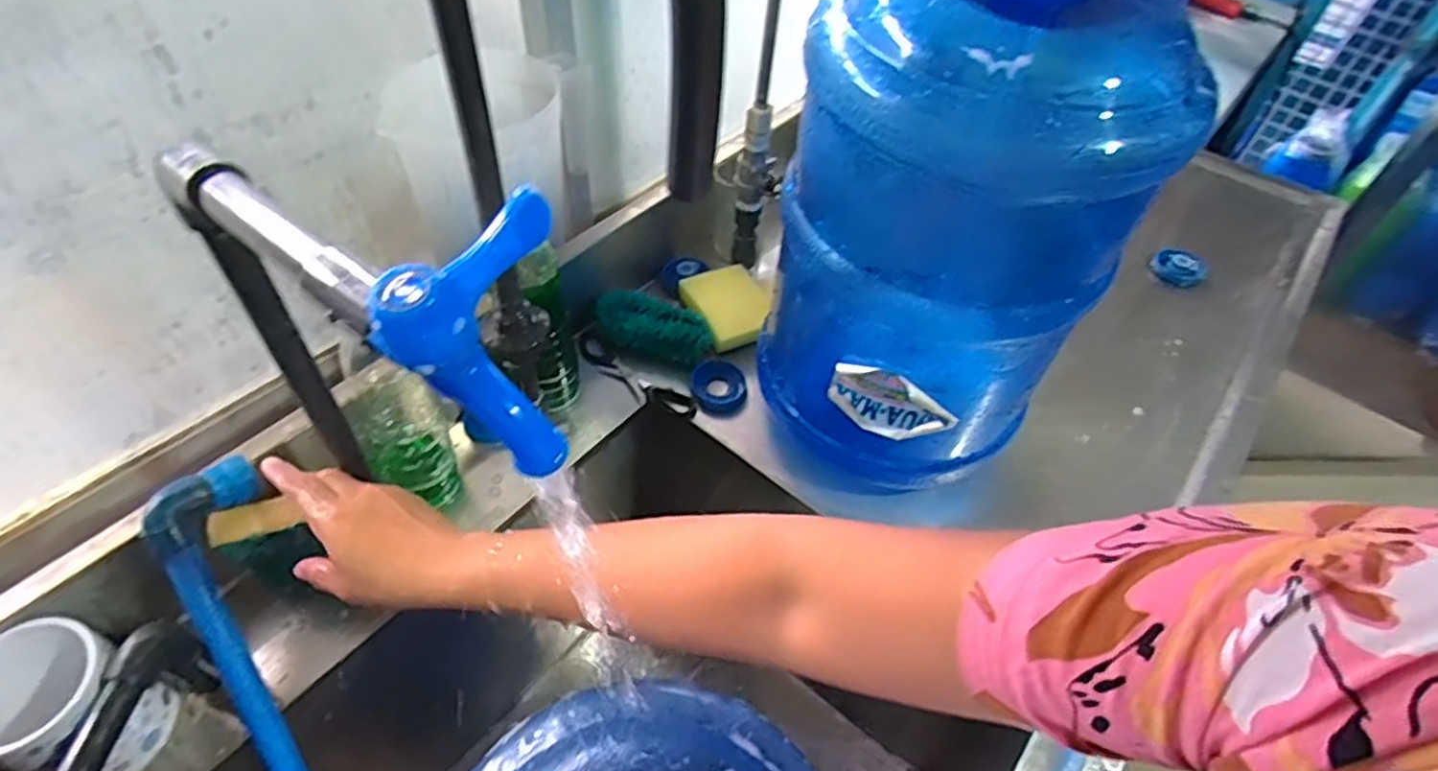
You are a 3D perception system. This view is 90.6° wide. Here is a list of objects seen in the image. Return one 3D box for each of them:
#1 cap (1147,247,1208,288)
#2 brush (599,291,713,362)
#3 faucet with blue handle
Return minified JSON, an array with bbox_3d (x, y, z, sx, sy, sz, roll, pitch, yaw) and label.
[{"bbox_3d":[0.571,-0.148,0.883,0.055,0.019,0.057,2,49,-2],"label":"cap"},{"bbox_3d":[-0.067,-0.059,0.737,0.124,0.038,0.057,16,50,10],"label":"brush"},{"bbox_3d":[-0.141,-0.053,0.279,0.222,0.084,0.062,33,55,23],"label":"faucet with blue handle"}]

